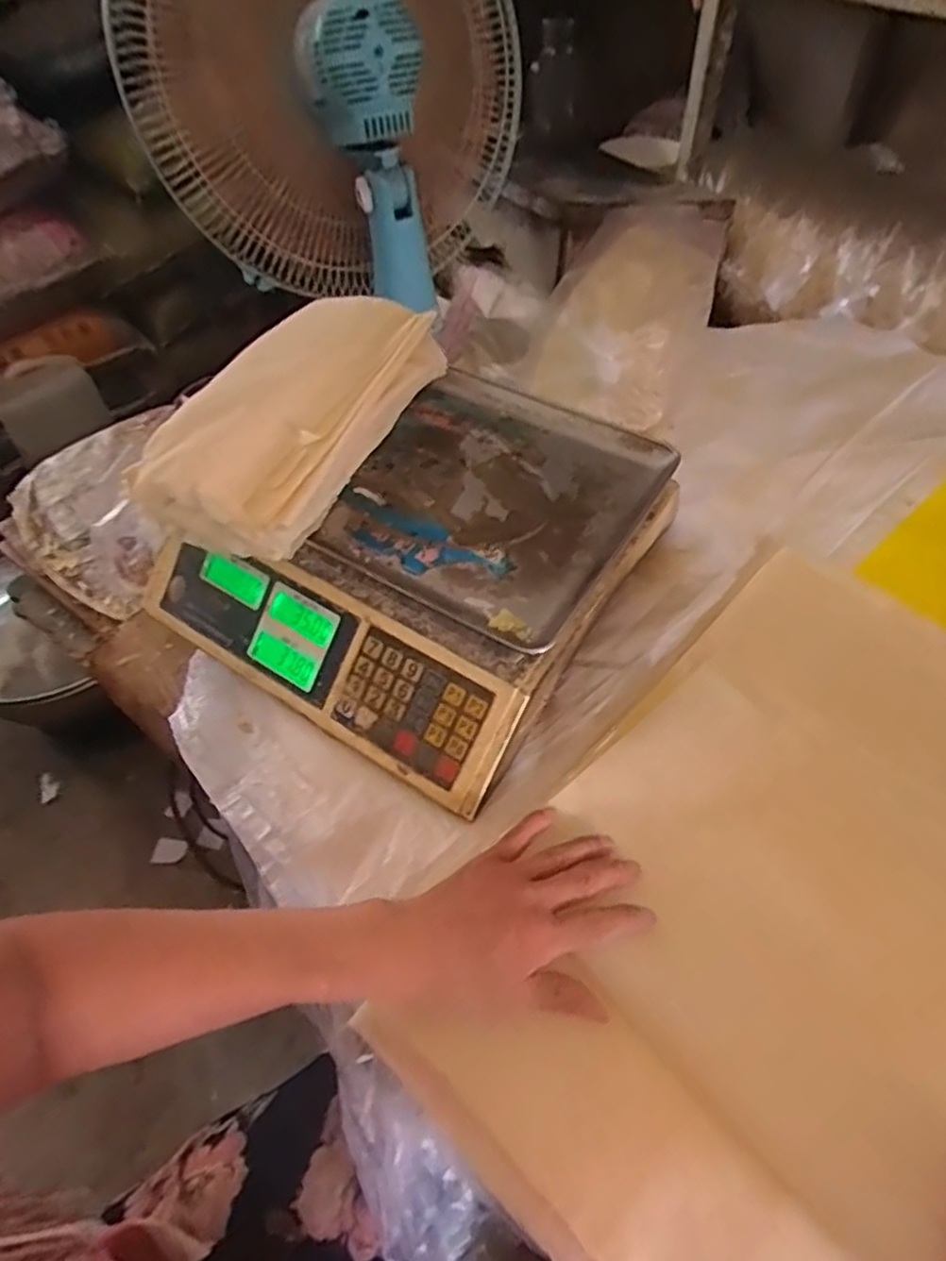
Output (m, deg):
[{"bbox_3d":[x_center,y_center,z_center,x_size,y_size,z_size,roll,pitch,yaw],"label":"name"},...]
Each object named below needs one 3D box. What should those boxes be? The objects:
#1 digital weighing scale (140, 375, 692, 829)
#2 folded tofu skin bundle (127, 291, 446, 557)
[{"bbox_3d":[-0.046,-0.070,0.553,0.323,0.102,0.313,28,58,23],"label":"digital weighing scale"},{"bbox_3d":[-0.126,-0.152,0.508,0.123,0.088,0.252,16,54,15],"label":"folded tofu skin bundle"}]

